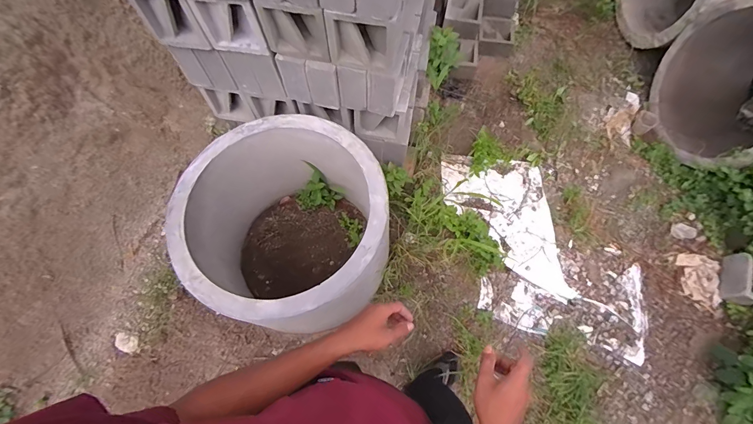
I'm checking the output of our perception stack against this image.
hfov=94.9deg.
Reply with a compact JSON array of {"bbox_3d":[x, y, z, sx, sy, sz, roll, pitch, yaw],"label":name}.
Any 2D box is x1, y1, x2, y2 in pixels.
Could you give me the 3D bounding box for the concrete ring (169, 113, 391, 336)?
[{"bbox_3d":[-0.306,0.070,1.327,0.683,0.480,0.718,-1,67,2],"label":"concrete ring"}]

